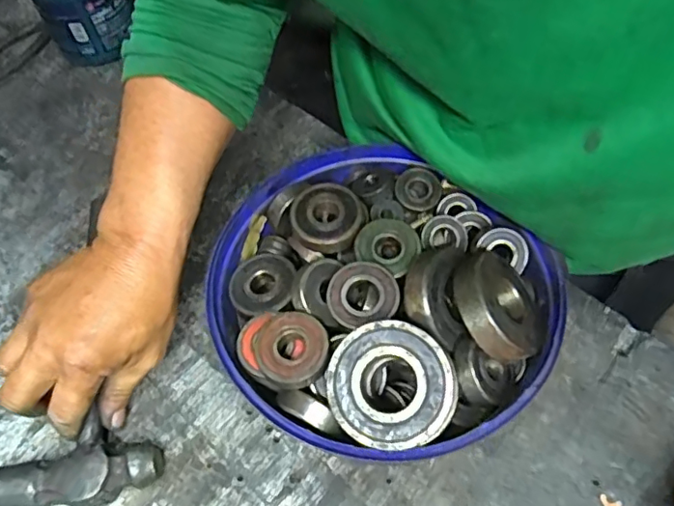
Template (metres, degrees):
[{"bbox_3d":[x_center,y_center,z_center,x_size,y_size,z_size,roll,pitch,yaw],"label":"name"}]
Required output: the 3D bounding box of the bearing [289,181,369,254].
[{"bbox_3d":[-0.006,-0.023,0.403,0.053,0.025,0.053,4,59,8],"label":"bearing"}]

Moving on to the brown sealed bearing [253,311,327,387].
[{"bbox_3d":[-0.028,0.059,0.348,0.043,0.011,0.044,-2,58,4],"label":"brown sealed bearing"}]

